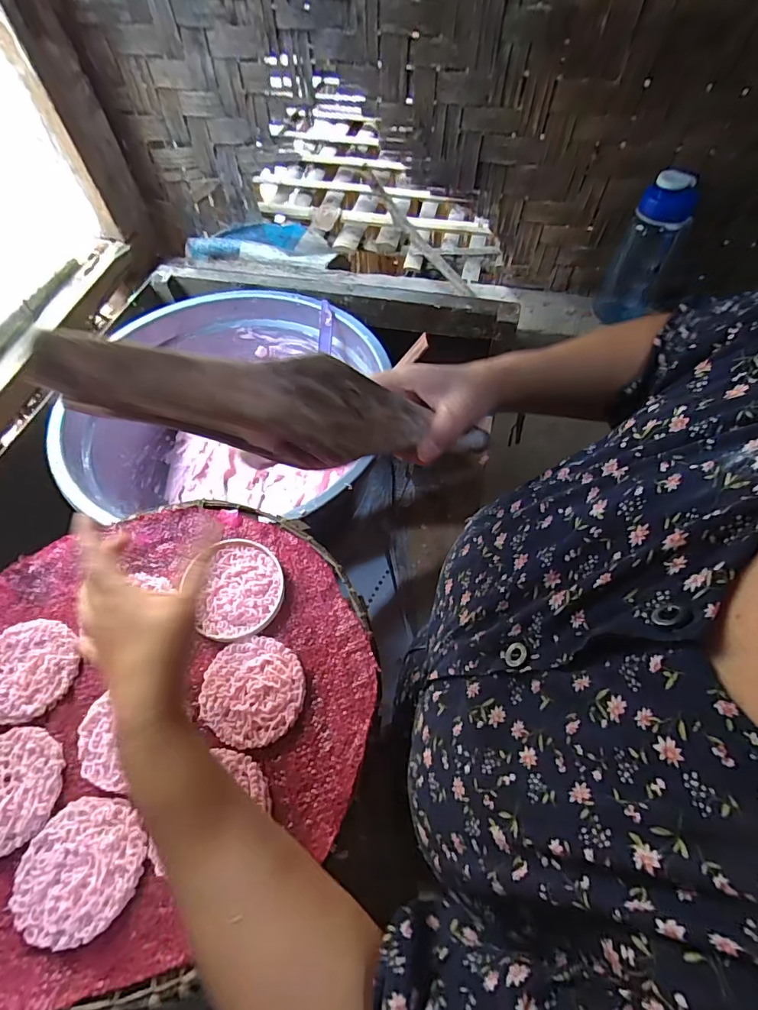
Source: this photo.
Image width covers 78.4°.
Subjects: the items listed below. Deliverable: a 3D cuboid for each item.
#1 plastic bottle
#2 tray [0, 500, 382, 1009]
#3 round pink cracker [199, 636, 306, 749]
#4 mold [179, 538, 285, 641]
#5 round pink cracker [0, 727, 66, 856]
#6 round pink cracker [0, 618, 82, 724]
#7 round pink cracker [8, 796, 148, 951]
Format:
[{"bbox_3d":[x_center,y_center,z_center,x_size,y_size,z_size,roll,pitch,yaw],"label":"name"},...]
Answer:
[{"bbox_3d":[0.376,-0.360,0.660,0.069,0.204,0.076,15,61,11],"label":"plastic bottle"},{"bbox_3d":[-0.183,0.152,0.356,0.355,0.031,0.318,-22,61,-10],"label":"tray"},{"bbox_3d":[-0.098,0.142,0.357,0.077,0.006,0.075,-1,59,2],"label":"round pink cracker"},{"bbox_3d":[-0.122,0.071,0.398,0.084,0.017,0.083,-1,55,1],"label":"mold"},{"bbox_3d":[-0.269,0.202,0.330,0.078,0.004,0.076,-1,59,2],"label":"round pink cracker"},{"bbox_3d":[-0.283,0.131,0.373,0.077,0.013,0.077,-1,59,2],"label":"round pink cracker"},{"bbox_3d":[-0.199,0.239,0.307,0.081,0.005,0.075,-1,59,2],"label":"round pink cracker"}]

